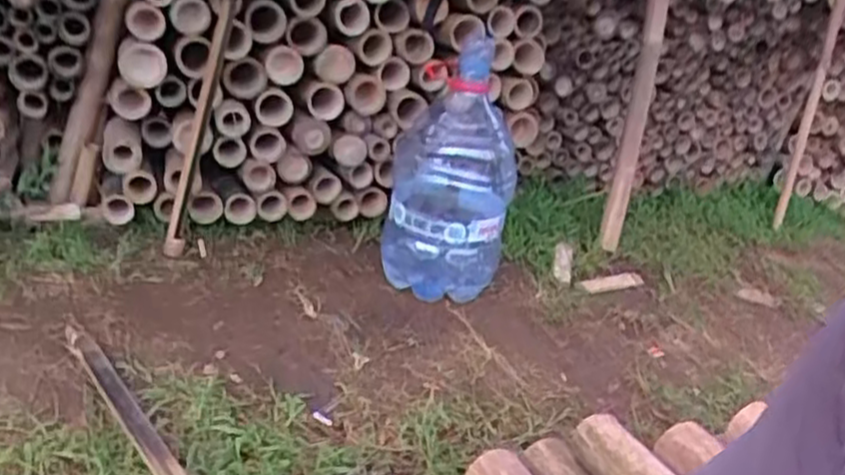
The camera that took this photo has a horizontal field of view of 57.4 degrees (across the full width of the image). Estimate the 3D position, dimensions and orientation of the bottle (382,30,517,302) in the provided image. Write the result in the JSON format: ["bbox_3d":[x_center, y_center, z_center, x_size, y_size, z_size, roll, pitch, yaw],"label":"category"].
[{"bbox_3d":[0.063,-0.147,1.620,0.251,0.547,0.279,9,1,4],"label":"bottle"}]

